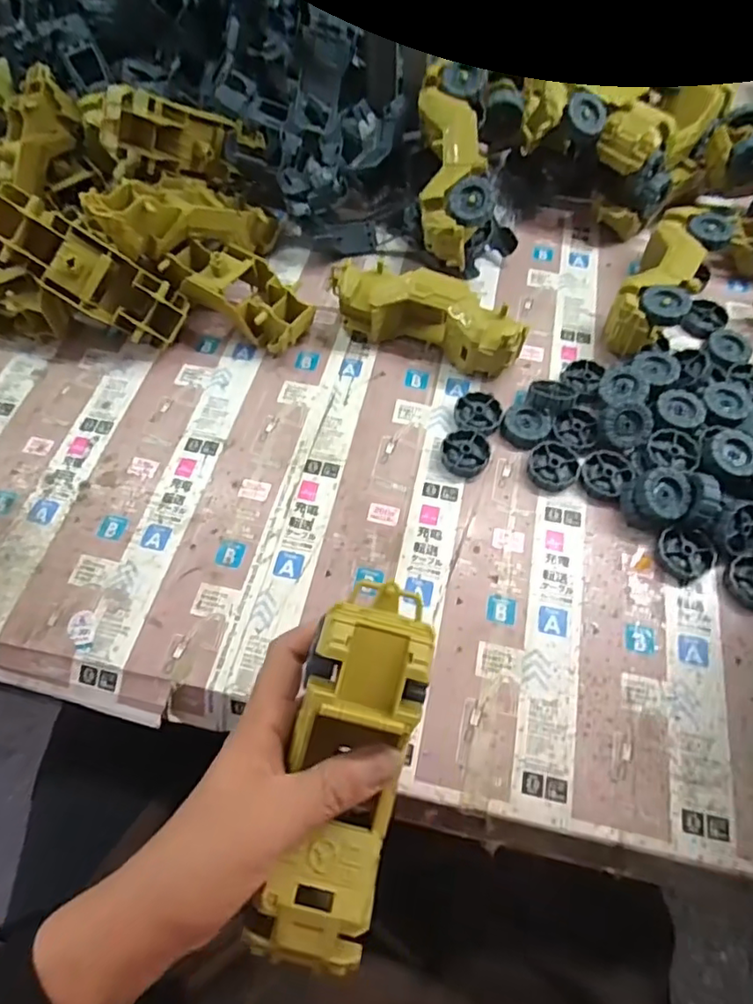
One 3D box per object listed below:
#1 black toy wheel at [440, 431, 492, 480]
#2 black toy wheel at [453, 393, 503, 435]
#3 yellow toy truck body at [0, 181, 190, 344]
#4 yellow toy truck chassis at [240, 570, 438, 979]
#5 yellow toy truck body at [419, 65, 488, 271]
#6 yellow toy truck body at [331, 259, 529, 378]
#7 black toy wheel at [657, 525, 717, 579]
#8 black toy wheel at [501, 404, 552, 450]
[{"bbox_3d":[0.072,-0.039,0.461,0.038,0.010,0.041,0,62,0],"label":"black toy wheel"},{"bbox_3d":[0.085,-0.072,0.479,0.037,0.014,0.041,14,63,8],"label":"black toy wheel"},{"bbox_3d":[-0.245,-0.198,0.484,0.176,0.050,0.066,31,69,-14],"label":"yellow toy truck body"},{"bbox_3d":[-0.013,0.124,0.265,0.053,0.039,0.169,12,84,8],"label":"yellow toy truck chassis"},{"bbox_3d":[0.068,-0.298,0.514,0.054,0.053,0.165,0,92,3],"label":"yellow toy truck body"},{"bbox_3d":[0.038,-0.155,0.498,0.173,0.072,0.047,19,64,10],"label":"yellow toy truck body"},{"bbox_3d":[0.226,0.037,0.420,0.038,0.012,0.038,0,62,0],"label":"black toy wheel"},{"bbox_3d":[0.122,-0.062,0.472,0.037,0.010,0.037,0,62,0],"label":"black toy wheel"}]

